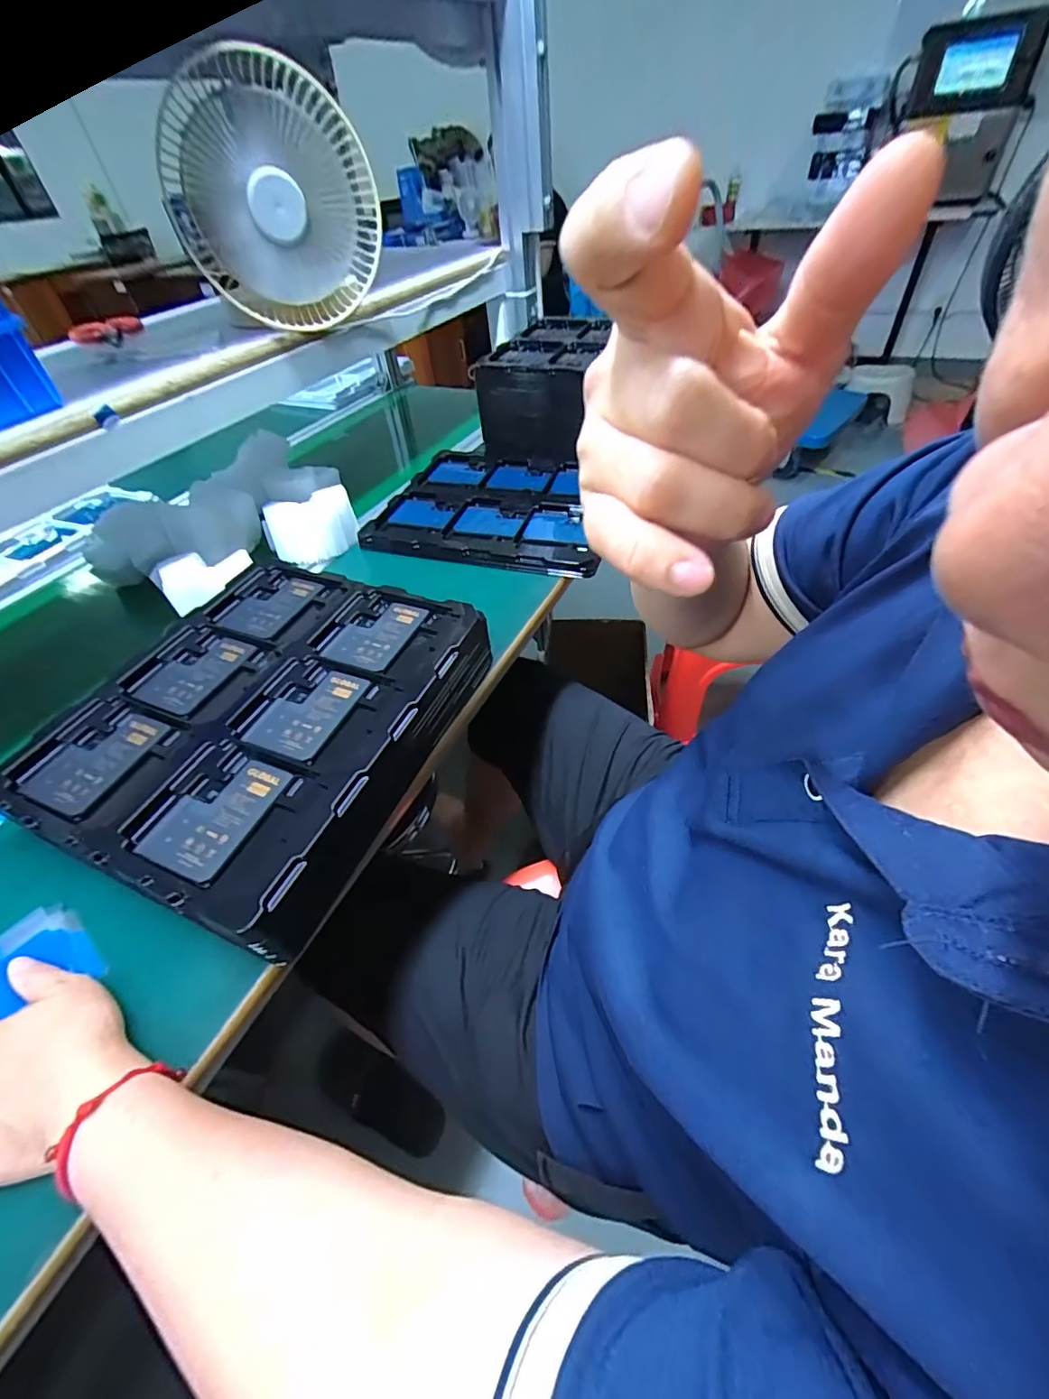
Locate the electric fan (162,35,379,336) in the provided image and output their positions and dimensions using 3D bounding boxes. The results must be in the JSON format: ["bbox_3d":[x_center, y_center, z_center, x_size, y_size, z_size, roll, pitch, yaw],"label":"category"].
[{"bbox_3d":[-0.257,-0.513,0.530,0.195,0.190,0.117,-20,49,-11],"label":"electric fan"}]

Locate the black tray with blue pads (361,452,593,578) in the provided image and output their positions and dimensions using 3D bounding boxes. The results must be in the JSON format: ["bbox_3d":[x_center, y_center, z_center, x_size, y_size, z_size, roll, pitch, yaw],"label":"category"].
[{"bbox_3d":[-0.034,-0.274,0.720,0.312,0.019,0.270,11,50,16],"label":"black tray with blue pads"}]

